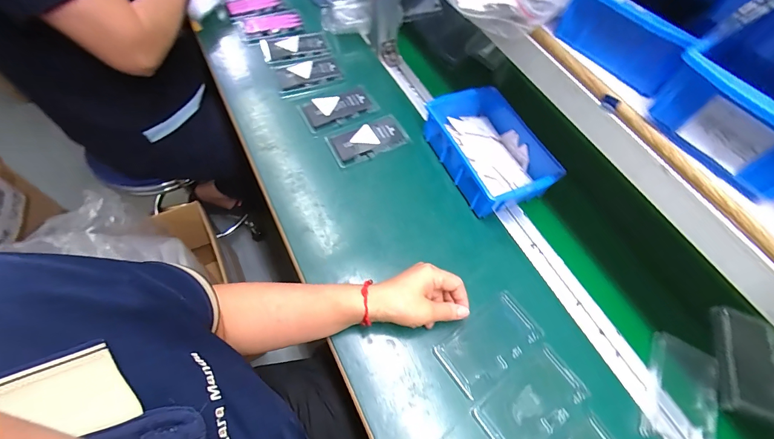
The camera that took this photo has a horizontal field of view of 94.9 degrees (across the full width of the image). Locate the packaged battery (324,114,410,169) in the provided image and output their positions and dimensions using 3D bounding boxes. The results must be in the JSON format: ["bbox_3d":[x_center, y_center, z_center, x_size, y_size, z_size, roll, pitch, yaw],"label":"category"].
[{"bbox_3d":[-0.031,-0.134,0.593,0.127,0.010,0.068,-22,65,-16],"label":"packaged battery"}]

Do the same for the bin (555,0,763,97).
[{"bbox_3d":[0.280,-0.213,0.366,0.202,0.089,0.128,-31,68,-19],"label":"bin"}]

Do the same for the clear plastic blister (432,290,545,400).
[{"bbox_3d":[0.128,0.153,0.448,0.128,0.011,0.070,-32,68,-20],"label":"clear plastic blister"}]

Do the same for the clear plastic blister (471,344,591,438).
[{"bbox_3d":[0.170,0.214,0.414,0.128,0.006,0.074,-32,68,-20],"label":"clear plastic blister"}]

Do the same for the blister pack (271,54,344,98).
[{"bbox_3d":[-0.148,-0.273,0.656,0.116,0.007,0.076,-17,64,-13],"label":"blister pack"}]

